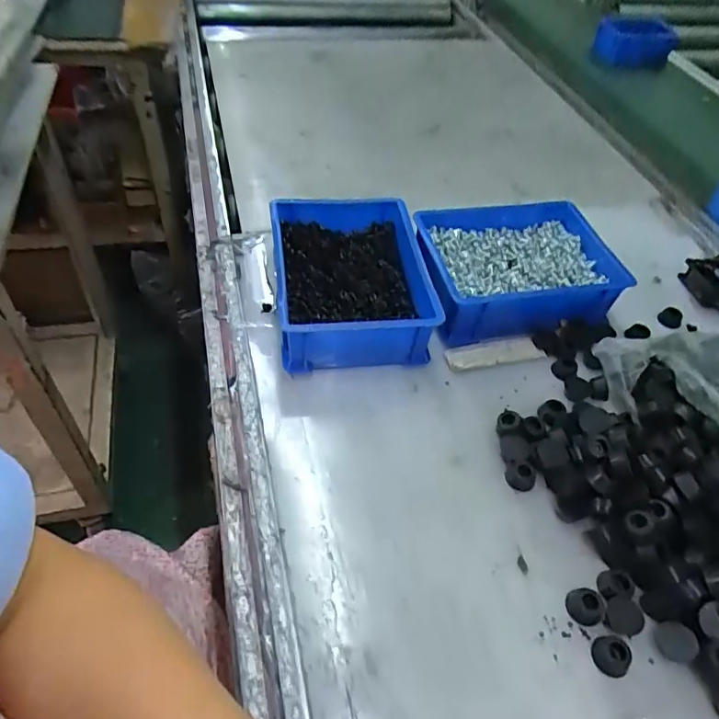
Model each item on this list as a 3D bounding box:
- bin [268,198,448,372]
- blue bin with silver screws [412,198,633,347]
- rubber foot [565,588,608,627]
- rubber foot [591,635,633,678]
[{"bbox_3d":[-0.010,-0.080,0.548,0.145,0.068,0.190,-4,49,-10],"label":"bin"},{"bbox_3d":[0.169,-0.100,0.593,0.206,0.066,0.155,-8,50,-13],"label":"blue bin with silver screws"},{"bbox_3d":[0.163,0.177,0.387,0.024,0.011,0.025,3,49,-4],"label":"rubber foot"},{"bbox_3d":[0.171,0.201,0.365,0.021,0.012,0.022,20,50,11],"label":"rubber foot"}]

